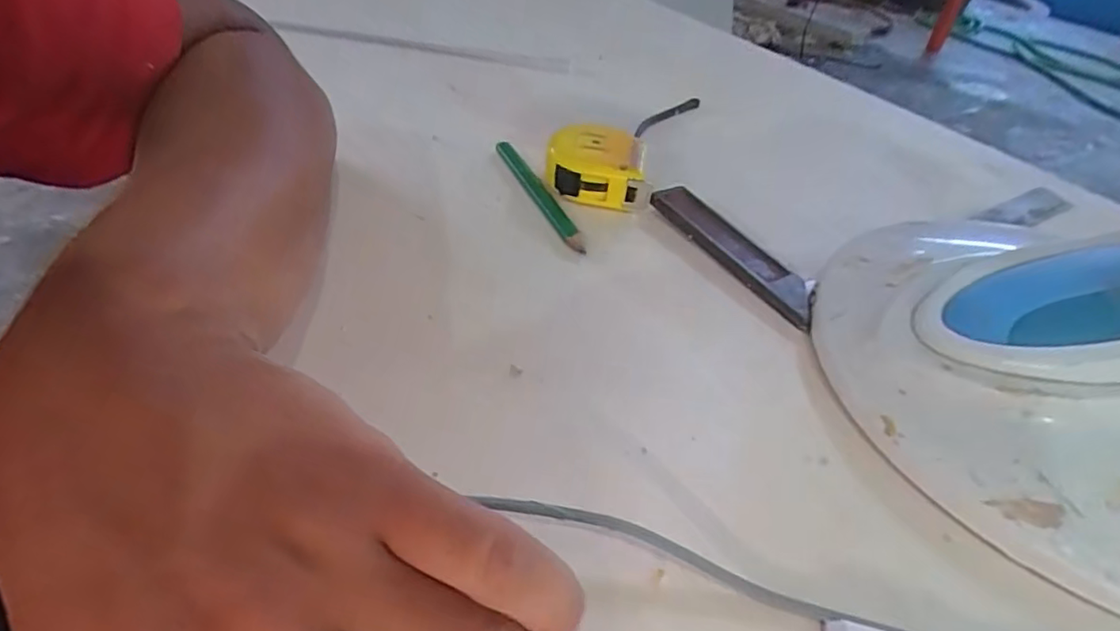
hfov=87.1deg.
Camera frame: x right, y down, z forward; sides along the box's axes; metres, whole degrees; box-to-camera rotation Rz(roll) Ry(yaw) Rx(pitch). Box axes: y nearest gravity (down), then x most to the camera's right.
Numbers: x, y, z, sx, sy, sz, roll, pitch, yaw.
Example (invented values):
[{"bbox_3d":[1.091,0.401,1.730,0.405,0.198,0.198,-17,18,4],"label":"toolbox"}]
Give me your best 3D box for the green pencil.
[{"bbox_3d":[-0.012,-0.079,0.381,0.013,0.010,0.130,-15,46,-21],"label":"green pencil"}]

